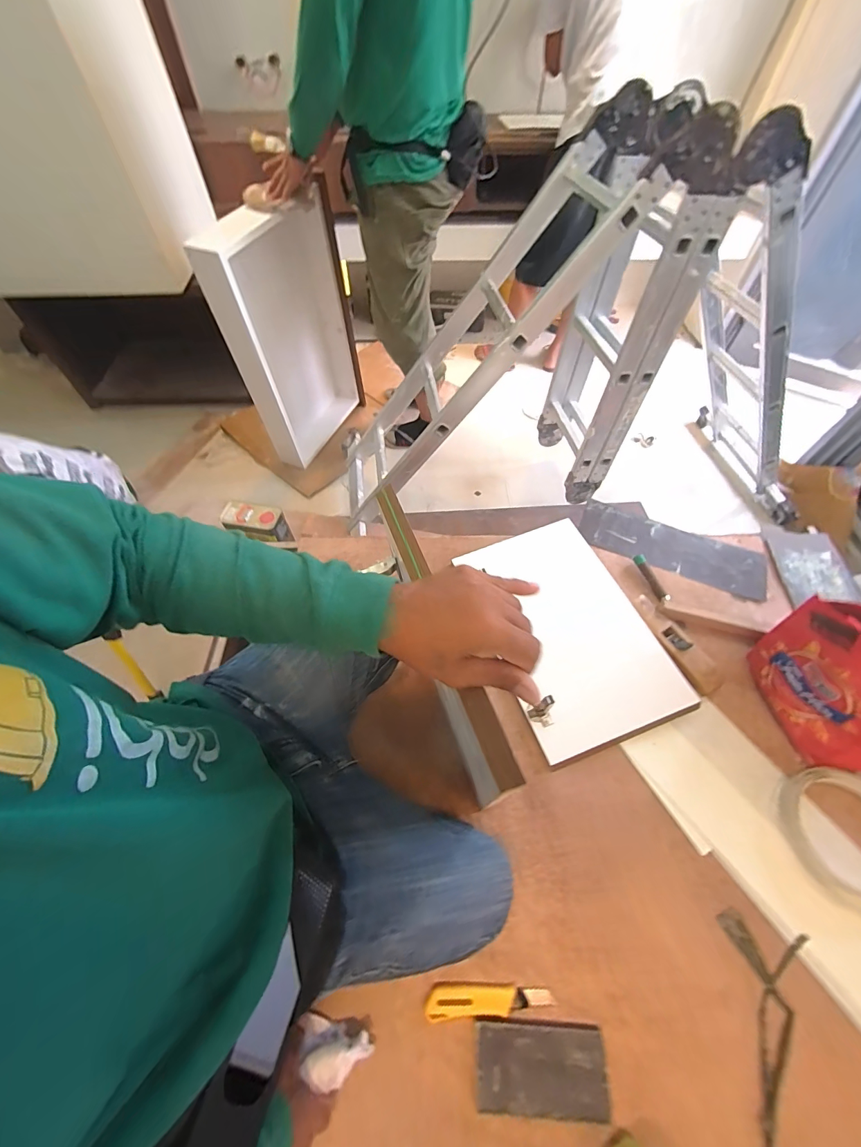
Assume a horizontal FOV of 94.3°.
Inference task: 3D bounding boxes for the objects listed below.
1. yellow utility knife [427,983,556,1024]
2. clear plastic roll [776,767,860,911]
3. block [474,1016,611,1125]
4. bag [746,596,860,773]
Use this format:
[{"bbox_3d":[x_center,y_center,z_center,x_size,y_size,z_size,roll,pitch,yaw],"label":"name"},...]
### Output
[{"bbox_3d":[0.086,0.618,0.578,0.182,0.023,0.034,0,57,-1],"label":"yellow utility knife"},{"bbox_3d":[0.736,0.447,0.684,0.244,0.025,0.207,-14,58,-9],"label":"clear plastic roll"},{"bbox_3d":[0.149,0.670,0.539,0.170,0.024,0.090,3,57,2],"label":"block"},{"bbox_3d":[0.740,0.202,0.698,0.119,0.270,0.266,-13,58,-9],"label":"bag"}]

